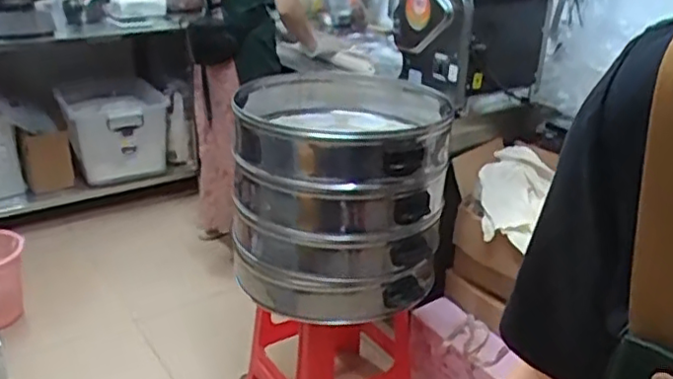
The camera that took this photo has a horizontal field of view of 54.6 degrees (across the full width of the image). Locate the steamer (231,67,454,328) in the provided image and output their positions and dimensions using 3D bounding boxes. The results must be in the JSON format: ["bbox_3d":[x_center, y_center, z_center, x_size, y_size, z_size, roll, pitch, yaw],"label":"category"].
[{"bbox_3d":[0.010,-0.017,1.573,0.452,0.461,0.525,3,24,2],"label":"steamer"}]

